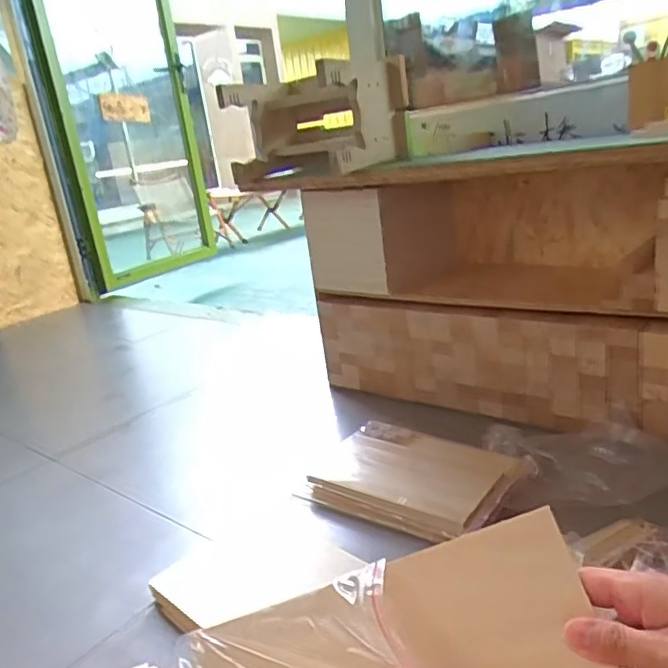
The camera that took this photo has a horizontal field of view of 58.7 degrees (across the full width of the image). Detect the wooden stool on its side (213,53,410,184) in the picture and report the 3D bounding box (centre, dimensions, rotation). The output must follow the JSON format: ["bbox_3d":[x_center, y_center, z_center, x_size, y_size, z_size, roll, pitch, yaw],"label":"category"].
[{"bbox_3d":[-0.041,-0.444,1.266,0.368,0.201,0.274,9,24,40],"label":"wooden stool on its side"}]

